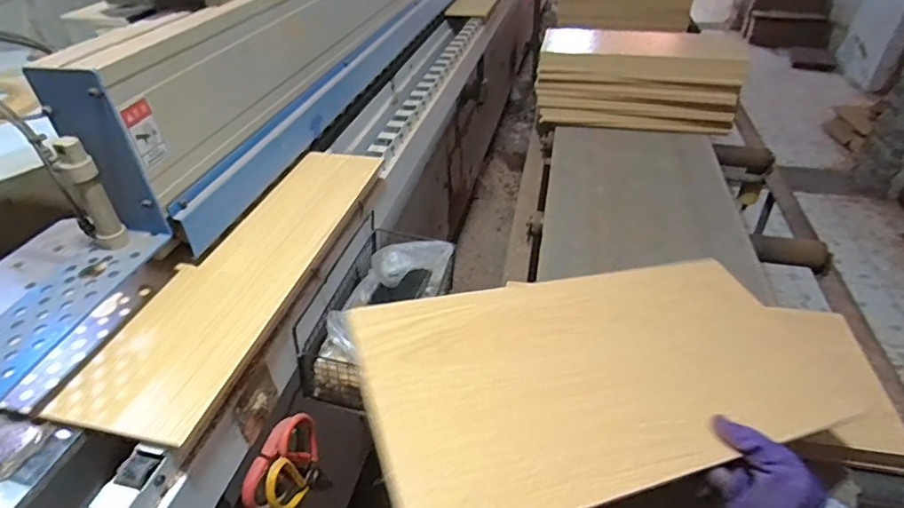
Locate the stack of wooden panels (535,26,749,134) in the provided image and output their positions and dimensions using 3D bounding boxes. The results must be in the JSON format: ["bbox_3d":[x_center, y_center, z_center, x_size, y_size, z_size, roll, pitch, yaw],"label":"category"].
[{"bbox_3d":[0.529,-0.525,1.511,0.538,0.214,0.328,6,39,8],"label":"stack of wooden panels"}]

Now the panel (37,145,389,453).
[{"bbox_3d":[-0.240,0.006,0.619,0.150,0.024,0.484,8,40,11],"label":"panel"}]

